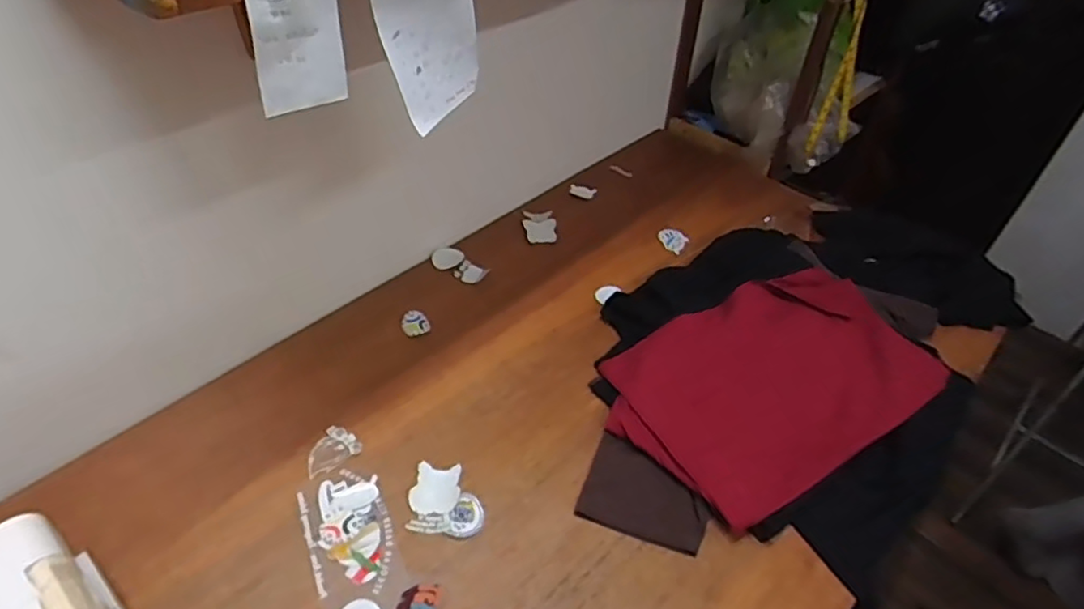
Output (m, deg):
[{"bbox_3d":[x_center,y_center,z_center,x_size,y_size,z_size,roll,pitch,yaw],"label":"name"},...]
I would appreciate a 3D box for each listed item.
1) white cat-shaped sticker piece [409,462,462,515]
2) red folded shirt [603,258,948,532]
[{"bbox_3d":[-0.149,0.260,0.894,0.069,0.011,0.074,6,45,3],"label":"white cat-shaped sticker piece"},{"bbox_3d":[0.384,0.116,1.019,0.524,0.088,0.310,-22,50,-23],"label":"red folded shirt"}]

